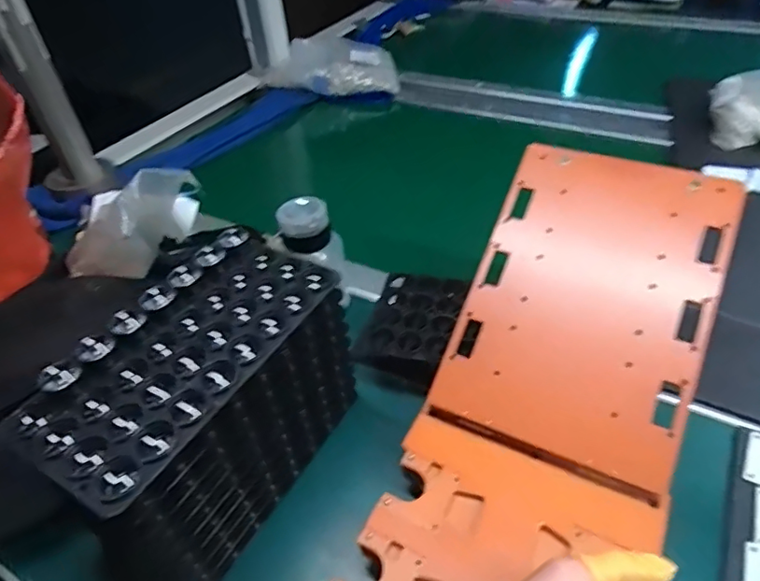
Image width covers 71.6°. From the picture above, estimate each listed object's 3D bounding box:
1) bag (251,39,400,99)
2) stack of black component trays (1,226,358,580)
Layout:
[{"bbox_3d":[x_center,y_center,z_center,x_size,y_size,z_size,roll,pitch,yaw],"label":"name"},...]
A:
[{"bbox_3d":[-0.094,-0.408,0.969,0.290,0.051,0.165,17,48,24],"label":"bag"},{"bbox_3d":[-0.109,0.076,0.357,0.095,0.148,0.196,20,50,26],"label":"stack of black component trays"}]

